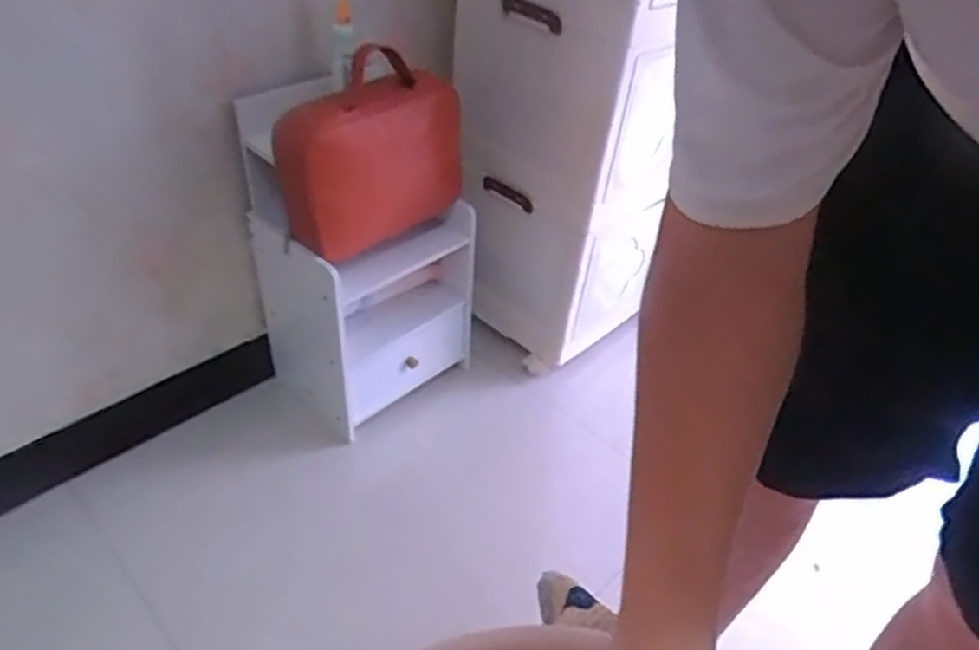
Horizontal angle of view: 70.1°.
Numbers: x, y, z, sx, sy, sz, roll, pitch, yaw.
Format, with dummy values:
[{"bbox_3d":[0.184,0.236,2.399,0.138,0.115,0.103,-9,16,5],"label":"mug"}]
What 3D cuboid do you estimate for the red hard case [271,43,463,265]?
[{"bbox_3d":[-0.194,-0.262,1.168,0.082,0.315,0.366,23,42,23],"label":"red hard case"}]

